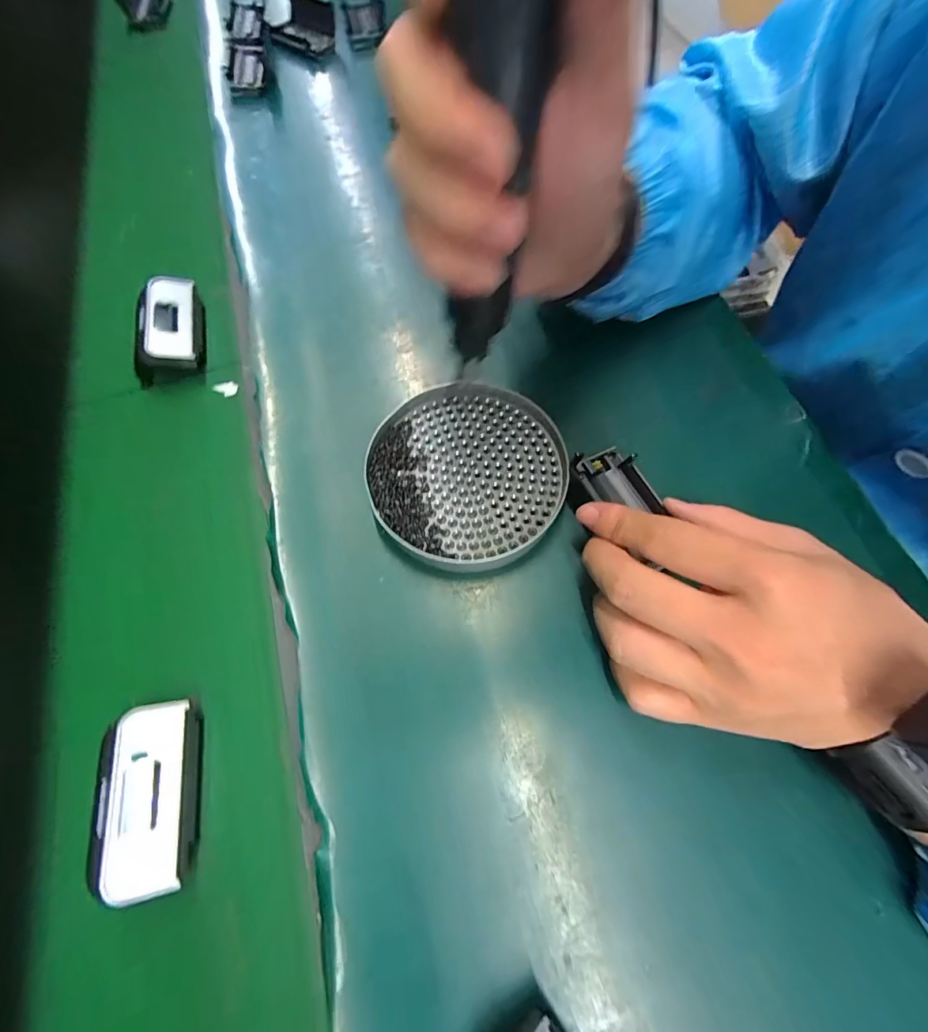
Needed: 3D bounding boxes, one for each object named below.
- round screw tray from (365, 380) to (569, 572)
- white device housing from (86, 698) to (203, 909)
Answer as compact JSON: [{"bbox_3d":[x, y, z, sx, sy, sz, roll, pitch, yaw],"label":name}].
[{"bbox_3d":[0.003,-0.027,0.265,0.110,0.018,0.119,-1,68,2],"label":"round screw tray"},{"bbox_3d":[-0.146,0.129,0.205,0.036,0.019,0.076,-10,68,-2],"label":"white device housing"}]

